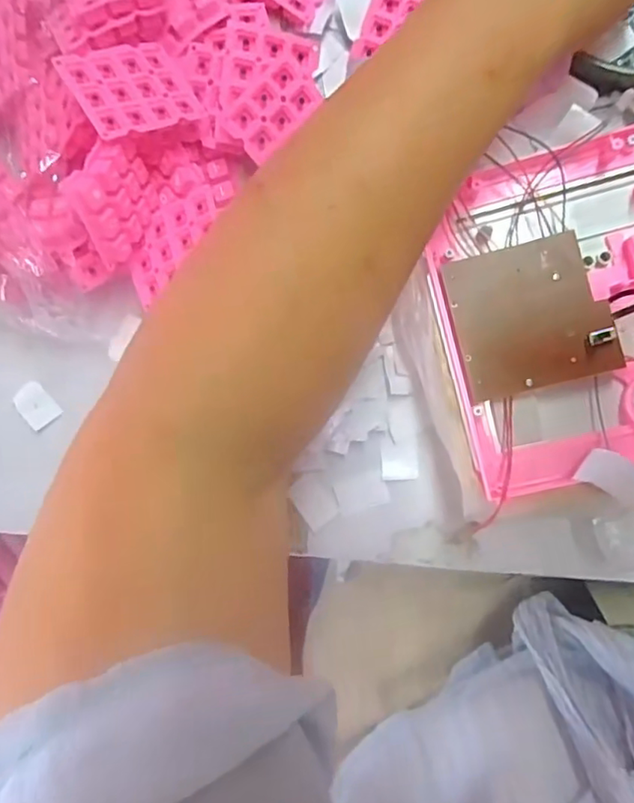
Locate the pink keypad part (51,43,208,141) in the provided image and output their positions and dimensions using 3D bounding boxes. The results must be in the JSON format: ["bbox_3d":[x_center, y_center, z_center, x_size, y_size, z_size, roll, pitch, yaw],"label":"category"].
[{"bbox_3d":[-0.093,-0.160,0.293,0.060,0.005,0.049,-30,87,-28],"label":"pink keypad part"}]

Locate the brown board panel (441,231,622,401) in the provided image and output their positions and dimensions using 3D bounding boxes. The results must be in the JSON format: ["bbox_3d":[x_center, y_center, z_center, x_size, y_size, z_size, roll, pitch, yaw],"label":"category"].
[{"bbox_3d":[0.106,-0.042,0.285,0.070,0.006,0.071,-14,88,9],"label":"brown board panel"}]

